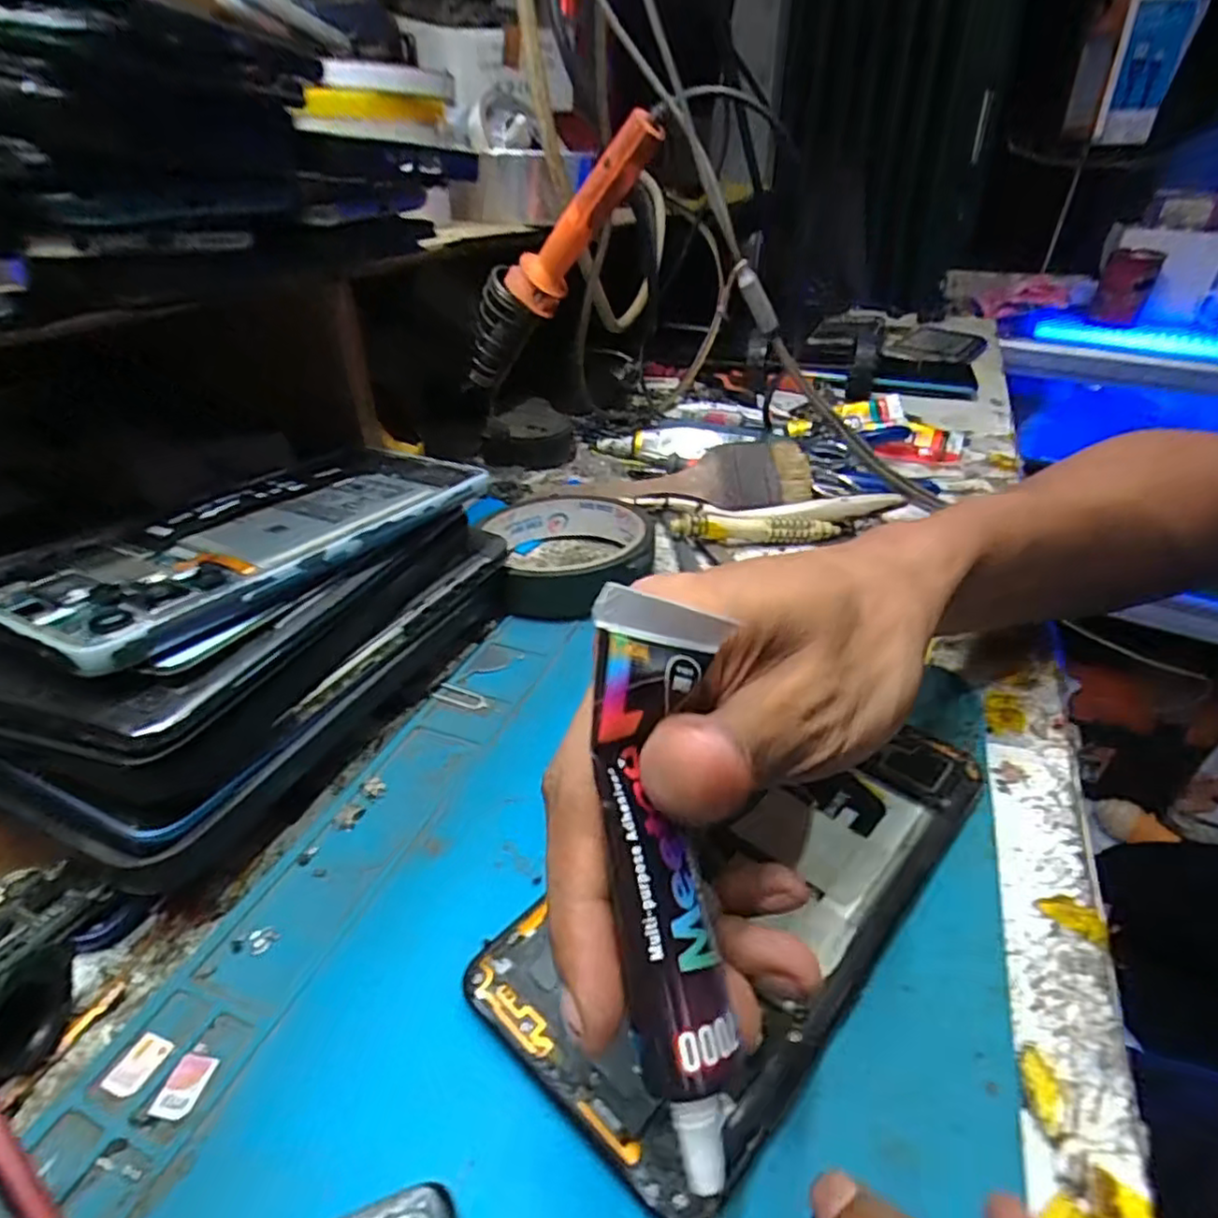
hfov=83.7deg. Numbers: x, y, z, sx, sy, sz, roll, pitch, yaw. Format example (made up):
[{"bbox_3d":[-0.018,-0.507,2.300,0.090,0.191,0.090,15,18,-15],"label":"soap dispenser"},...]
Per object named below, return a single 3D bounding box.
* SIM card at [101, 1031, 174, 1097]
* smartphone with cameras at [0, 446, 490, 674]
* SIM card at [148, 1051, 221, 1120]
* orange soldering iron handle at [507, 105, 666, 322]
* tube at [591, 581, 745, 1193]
[{"bbox_3d":[-0.110,0.106,0.158,0.010,0.004,0.012,11,33,15],"label":"SIM card"},{"bbox_3d":[-0.112,-0.030,0.226,0.076,0.015,0.156,18,37,25],"label":"smartphone with cameras"},{"bbox_3d":[-0.096,0.108,0.155,0.009,0.004,0.013,9,33,7],"label":"SIM card"},{"bbox_3d":[-0.010,-0.211,0.365,0.030,0.110,0.037,45,39,-8],"label":"orange soldering iron handle"},{"bbox_3d":[0.012,0.043,0.118,0.023,0.016,0.091,-4,74,-2],"label":"tube"}]

